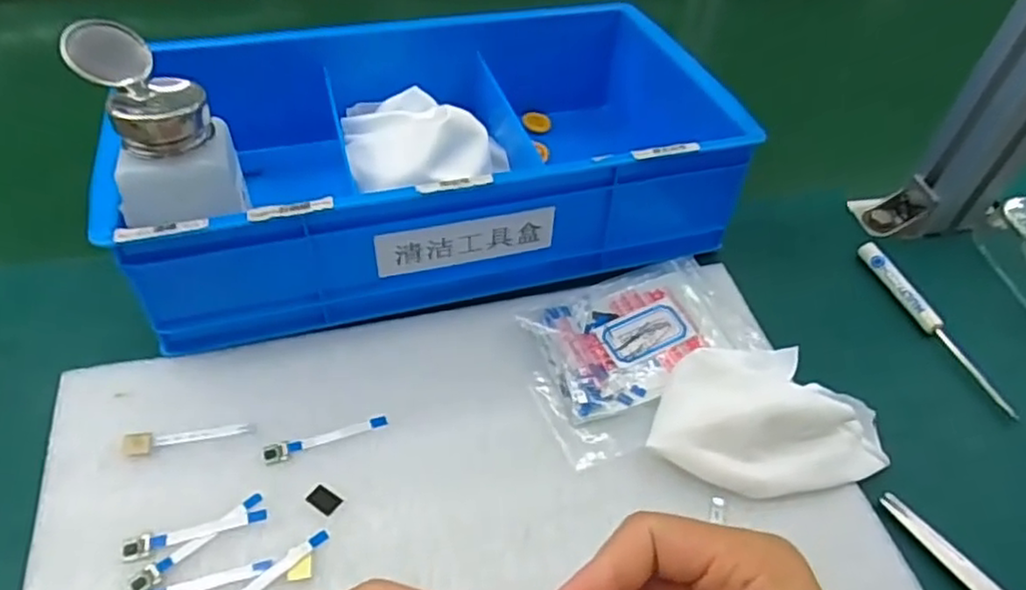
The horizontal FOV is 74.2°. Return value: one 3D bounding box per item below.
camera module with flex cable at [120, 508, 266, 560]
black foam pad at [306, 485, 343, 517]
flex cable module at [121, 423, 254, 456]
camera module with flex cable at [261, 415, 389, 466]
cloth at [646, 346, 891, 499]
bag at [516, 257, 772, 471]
[{"bbox_3d":[-0.141,0.105,0.303,0.059,0.004,0.010,-15,52,-17],"label":"camera module with flex cable"},{"bbox_3d":[-0.088,0.094,0.314,0.015,0.004,0.010,26,53,17],"label":"black foam pad"},{"bbox_3d":[-0.158,0.068,0.331,0.058,0.004,0.011,-10,50,-13],"label":"flex cable module"},{"bbox_3d":[-0.092,0.070,0.335,0.060,0.004,0.010,-15,52,-17],"label":"camera module with flex cable"},{"bbox_3d":[0.132,0.059,0.343,0.124,0.029,0.073,-6,50,-10],"label":"cloth"},{"bbox_3d":[0.071,0.027,0.375,0.135,0.010,0.093,-21,54,-21],"label":"bag"}]

